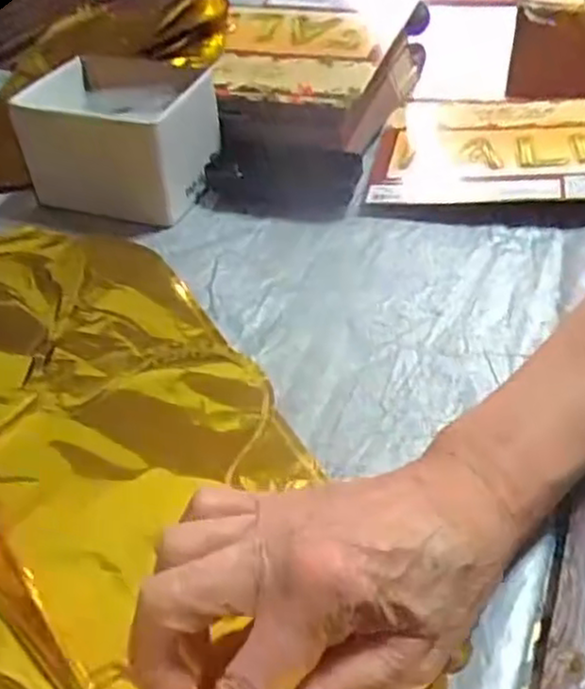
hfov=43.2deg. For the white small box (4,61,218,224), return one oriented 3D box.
[{"bbox_3d":[-0.122,-0.152,0.539,0.125,0.079,0.098,11,40,19],"label":"white small box"}]

